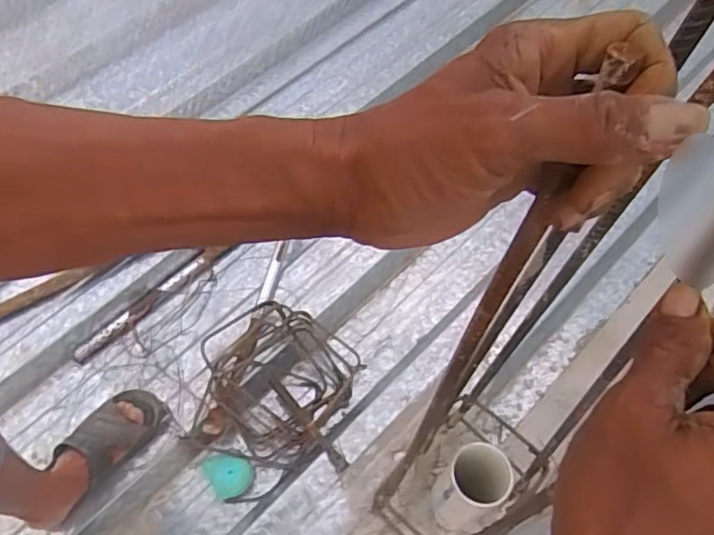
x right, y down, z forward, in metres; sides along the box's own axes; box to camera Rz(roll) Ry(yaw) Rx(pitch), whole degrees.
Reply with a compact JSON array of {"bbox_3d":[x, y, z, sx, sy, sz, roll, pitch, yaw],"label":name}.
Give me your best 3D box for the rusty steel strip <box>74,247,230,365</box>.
[{"bbox_3d":[-0.441,0.075,1.285,0.353,0.021,0.038,-41,70,-20],"label":"rusty steel strip"}]

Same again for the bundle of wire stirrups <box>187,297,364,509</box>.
[{"bbox_3d":[-0.181,0.243,1.169,0.280,0.078,0.346,29,65,14],"label":"bundle of wire stirrups"}]

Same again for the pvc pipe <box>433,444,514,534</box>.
[{"bbox_3d":[0.175,0.363,0.981,0.084,0.303,0.083,0,62,-1],"label":"pvc pipe"}]

